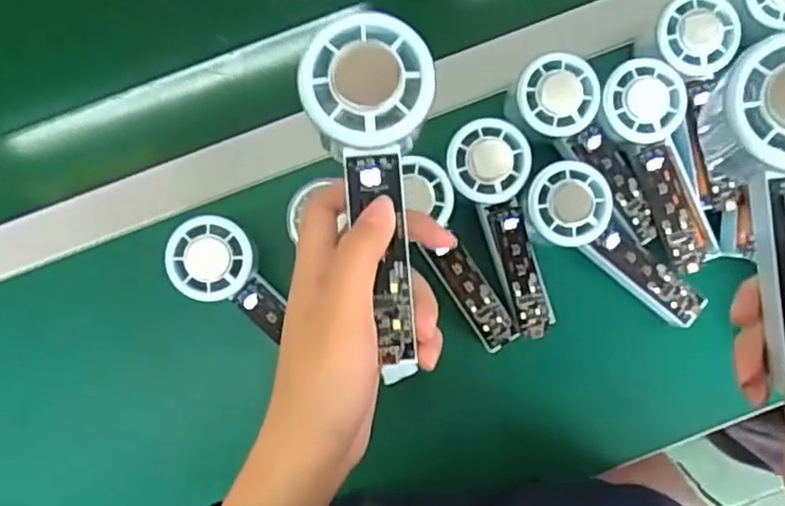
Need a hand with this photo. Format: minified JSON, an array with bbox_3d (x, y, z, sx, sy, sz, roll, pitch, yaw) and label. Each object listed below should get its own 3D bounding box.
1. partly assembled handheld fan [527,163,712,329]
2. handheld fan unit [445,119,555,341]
[{"bbox_3d":[0.157,-0.003,0.487,0.151,0.020,0.056,39,86,-12],"label":"partly assembled handheld fan"},{"bbox_3d":[0.082,-0.017,0.488,0.053,0.030,0.150,-17,85,-1],"label":"handheld fan unit"}]

